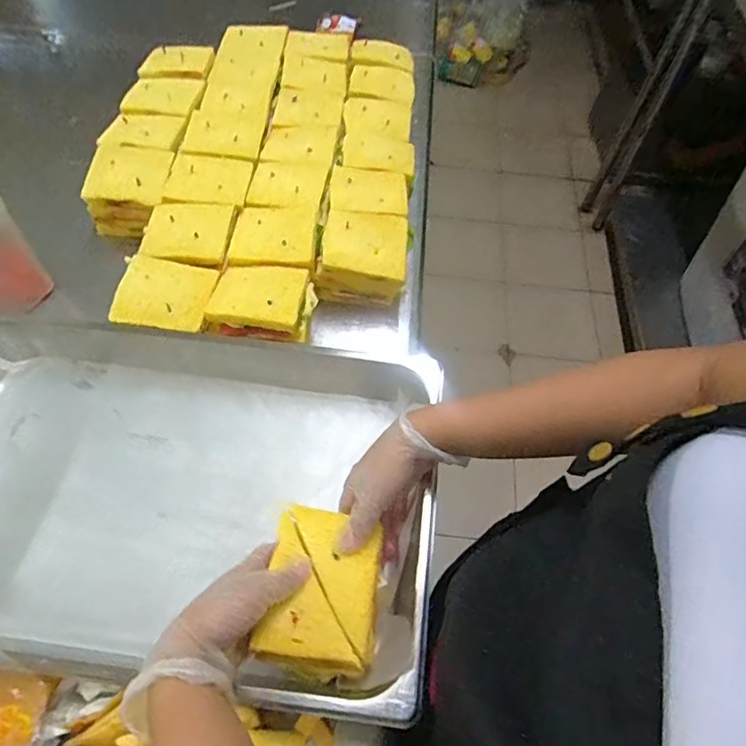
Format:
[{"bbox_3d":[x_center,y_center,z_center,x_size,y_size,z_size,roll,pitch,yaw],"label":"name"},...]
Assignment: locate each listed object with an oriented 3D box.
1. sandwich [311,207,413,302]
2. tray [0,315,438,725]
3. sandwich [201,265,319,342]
[{"bbox_3d":[-0.010,-0.144,0.642,0.108,0.068,0.098,10,60,3],"label":"sandwich"},{"bbox_3d":[-0.210,0.108,0.505,0.525,0.075,0.313,8,57,5],"label":"tray"},{"bbox_3d":[-0.127,-0.084,0.586,0.110,0.034,0.094,10,60,3],"label":"sandwich"}]

